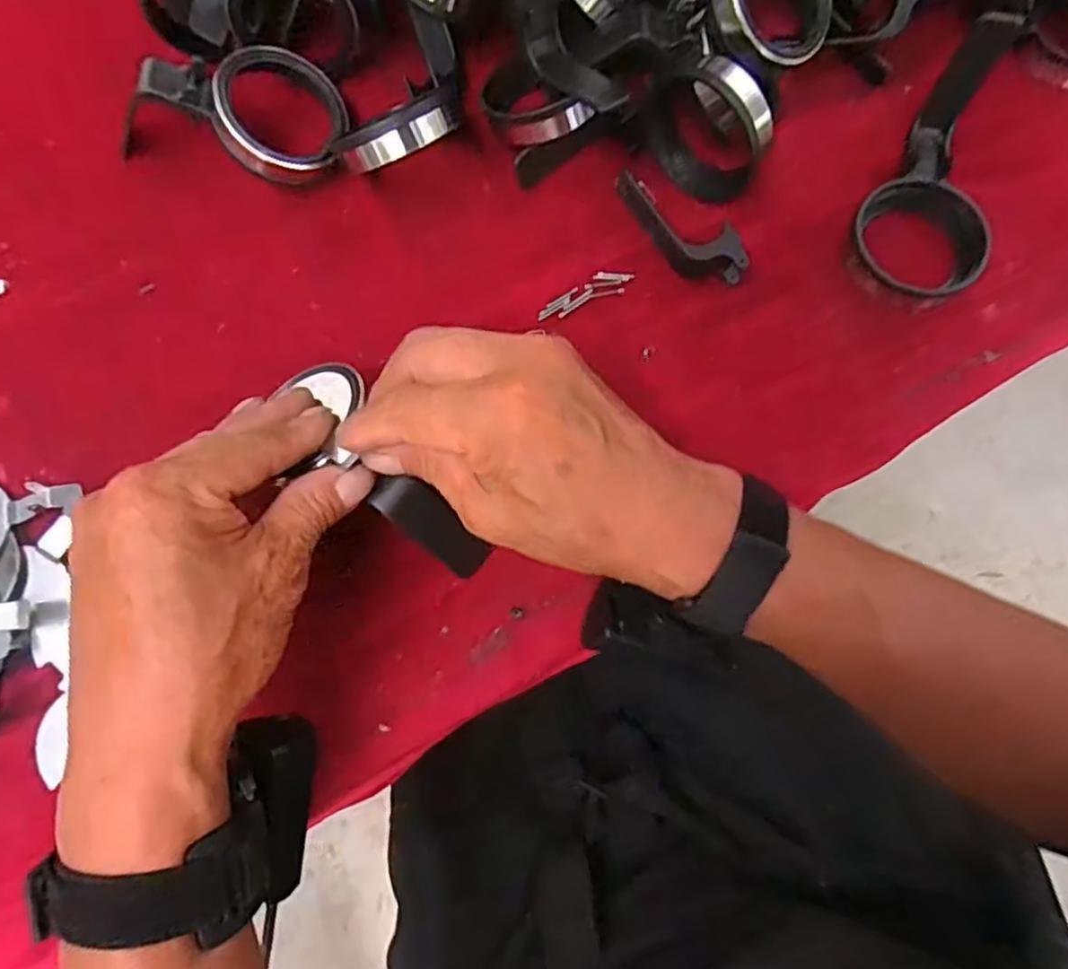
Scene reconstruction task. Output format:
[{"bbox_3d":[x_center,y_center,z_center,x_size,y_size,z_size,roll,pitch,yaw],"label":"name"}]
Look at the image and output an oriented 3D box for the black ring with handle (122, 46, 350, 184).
[{"bbox_3d":[-0.169,-0.207,0.378,0.125,0.049,0.061,11,76,3],"label":"black ring with handle"}]

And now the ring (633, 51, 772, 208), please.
[{"bbox_3d":[0.092,-0.192,0.368,0.032,0.055,0.075,-33,78,-8],"label":"ring"}]

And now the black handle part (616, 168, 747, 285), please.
[{"bbox_3d":[0.081,-0.144,0.380,0.031,0.025,0.082,-33,78,-8],"label":"black handle part"}]

